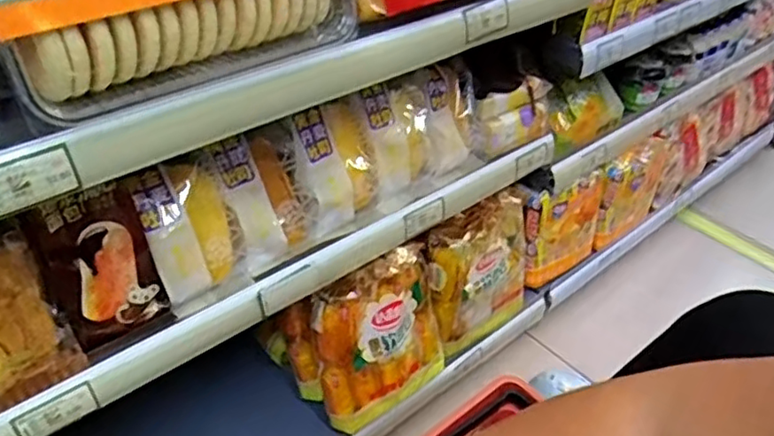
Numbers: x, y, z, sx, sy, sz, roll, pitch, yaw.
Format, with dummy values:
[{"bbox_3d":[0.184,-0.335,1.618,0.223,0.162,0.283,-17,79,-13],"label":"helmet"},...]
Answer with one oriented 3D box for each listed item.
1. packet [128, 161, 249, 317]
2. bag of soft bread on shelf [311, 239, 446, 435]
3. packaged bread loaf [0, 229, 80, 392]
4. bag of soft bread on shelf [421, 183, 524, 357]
[{"bbox_3d":[-0.182,0.016,0.580,0.042,0.138,0.083,7,29,46],"label":"packet"},{"bbox_3d":[0.000,0.140,0.785,0.190,0.232,0.081,-22,47,-27],"label":"bag of soft bread on shelf"},{"bbox_3d":[-0.300,0.073,0.486,0.079,0.116,0.045,-18,33,-23],"label":"packaged bread loaf"},{"bbox_3d":[0.138,0.068,0.903,0.210,0.227,0.075,-25,48,-29],"label":"bag of soft bread on shelf"}]

